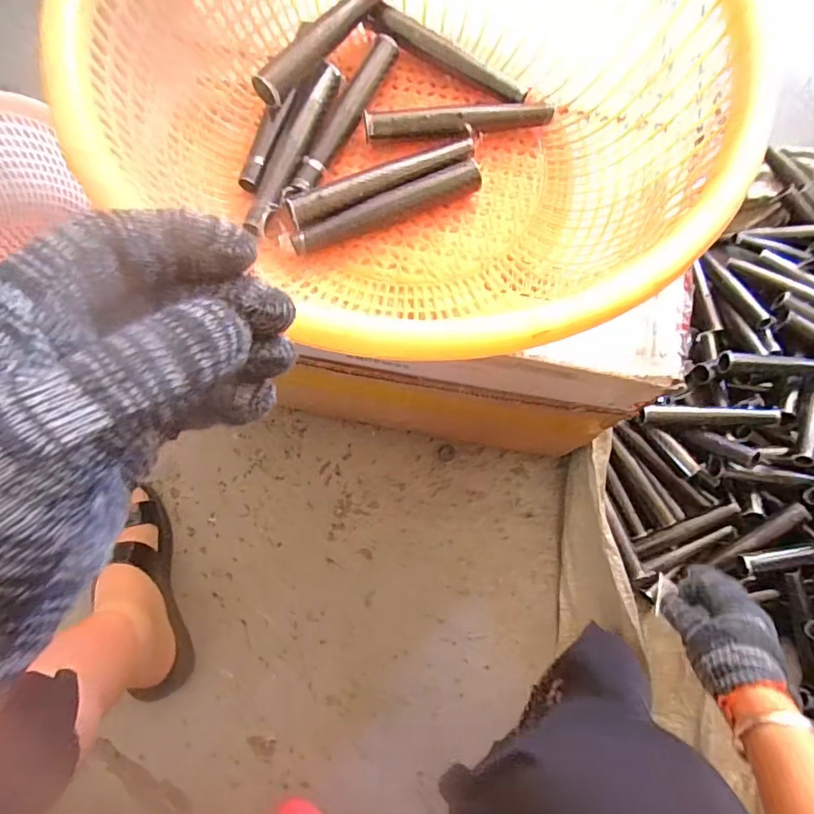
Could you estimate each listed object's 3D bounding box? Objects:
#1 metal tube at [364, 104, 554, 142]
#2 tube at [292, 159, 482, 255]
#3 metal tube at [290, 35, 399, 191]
[{"bbox_3d":[0.041,-0.221,0.405,0.144,0.017,0.015,-5,77,-2],"label":"metal tube"},{"bbox_3d":[-0.015,-0.148,0.391,0.145,0.023,0.024,-23,79,-6],"label":"tube"},{"bbox_3d":[-0.048,-0.227,0.408,0.024,0.021,0.147,25,78,4],"label":"metal tube"}]

